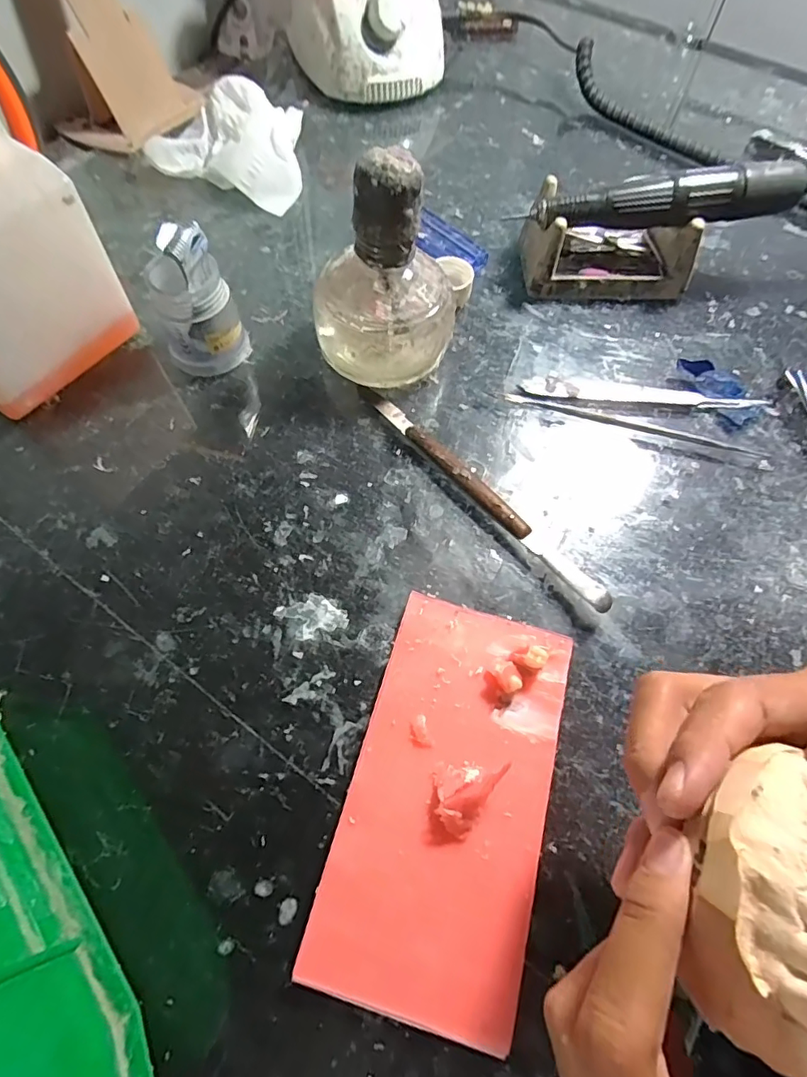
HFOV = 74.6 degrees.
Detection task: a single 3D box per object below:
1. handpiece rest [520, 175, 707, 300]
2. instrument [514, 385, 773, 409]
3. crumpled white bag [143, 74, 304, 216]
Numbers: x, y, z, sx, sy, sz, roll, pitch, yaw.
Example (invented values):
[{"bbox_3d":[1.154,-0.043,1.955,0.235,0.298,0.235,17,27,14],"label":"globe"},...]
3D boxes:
[{"bbox_3d":[0.130,-0.182,0.329,0.106,0.042,0.052,3,64,0],"label":"handpiece rest"},{"bbox_3d":[0.136,-0.081,0.300,0.142,0.004,0.012,2,64,0],"label":"instrument"},{"bbox_3d":[-0.117,-0.283,0.376,0.105,0.037,0.082,20,65,8],"label":"crumpled white bag"}]

